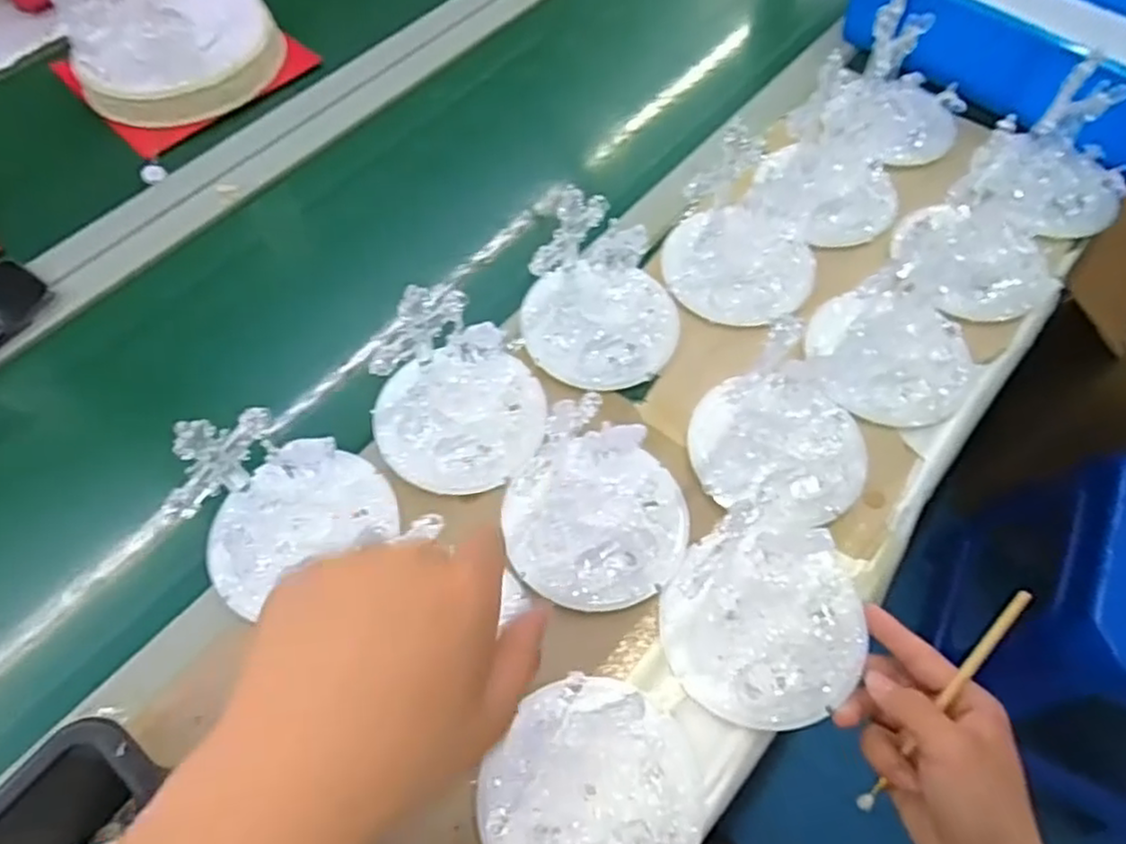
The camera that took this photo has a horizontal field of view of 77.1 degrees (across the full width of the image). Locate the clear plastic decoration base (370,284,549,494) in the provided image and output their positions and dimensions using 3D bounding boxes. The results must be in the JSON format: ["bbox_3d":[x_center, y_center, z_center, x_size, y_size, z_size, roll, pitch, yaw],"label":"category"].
[{"bbox_3d":[-0.080,-0.027,0.501,0.131,0.117,0.112,-20,61,-10],"label":"clear plastic decoration base"}]

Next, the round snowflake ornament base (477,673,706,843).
[{"bbox_3d":[0.019,0.221,0.414,0.123,0.015,0.125,3,69,-7],"label":"round snowflake ornament base"}]

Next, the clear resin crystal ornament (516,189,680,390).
[{"bbox_3d":[0.029,-0.104,0.551,0.124,0.098,0.108,3,60,3],"label":"clear resin crystal ornament"}]

